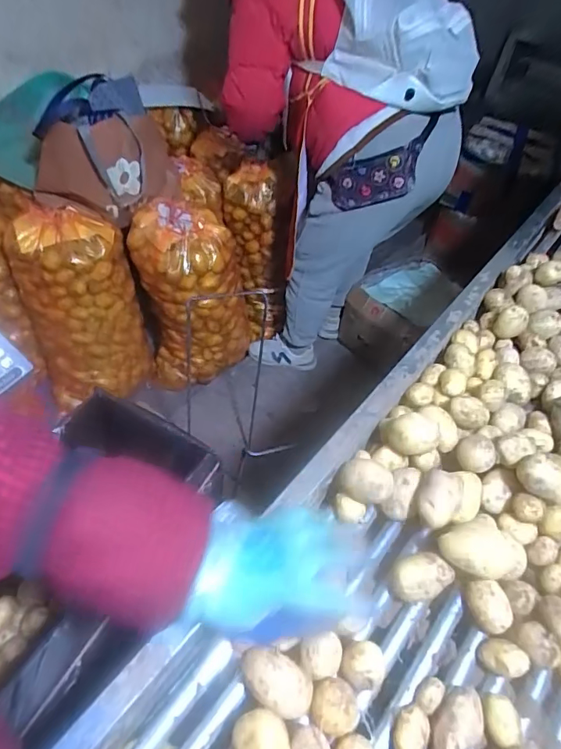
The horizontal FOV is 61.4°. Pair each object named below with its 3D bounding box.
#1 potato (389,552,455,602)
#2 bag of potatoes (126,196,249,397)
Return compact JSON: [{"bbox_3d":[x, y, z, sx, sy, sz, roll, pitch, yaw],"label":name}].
[{"bbox_3d":[0.140,0.208,0.478,0.052,0.042,0.041,-24,56,-24],"label":"potato"},{"bbox_3d":[-0.278,-0.211,1.493,0.276,0.594,0.222,29,53,18],"label":"bag of potatoes"}]

